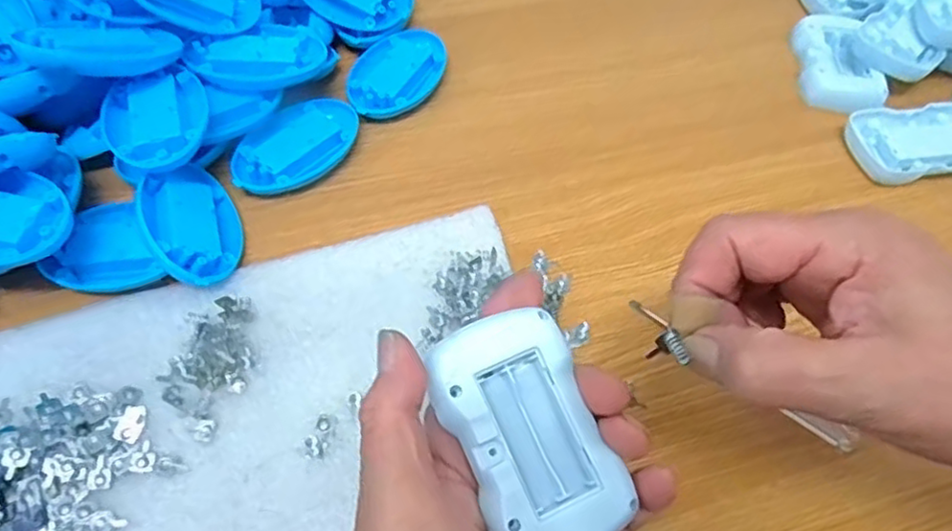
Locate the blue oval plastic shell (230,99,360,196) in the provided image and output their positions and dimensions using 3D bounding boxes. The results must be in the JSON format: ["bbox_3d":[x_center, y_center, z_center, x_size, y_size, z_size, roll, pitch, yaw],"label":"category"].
[{"bbox_3d":[-0.109,-0.071,0.404,0.051,0.018,0.082,36,62,20],"label":"blue oval plastic shell"}]

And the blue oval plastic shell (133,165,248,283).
[{"bbox_3d":[-0.152,-0.025,0.356,0.054,0.009,0.081,14,41,-41],"label":"blue oval plastic shell"}]

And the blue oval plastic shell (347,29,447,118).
[{"bbox_3d":[-0.055,-0.127,0.446,0.053,0.020,0.082,28,60,16],"label":"blue oval plastic shell"}]

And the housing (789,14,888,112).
[{"bbox_3d":[0.251,-0.138,0.464,0.049,0.024,0.089,1,57,-1],"label":"housing"}]

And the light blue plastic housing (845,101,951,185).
[{"bbox_3d":[0.288,-0.078,0.425,0.092,0.013,0.057,-7,57,-7],"label":"light blue plastic housing"}]

